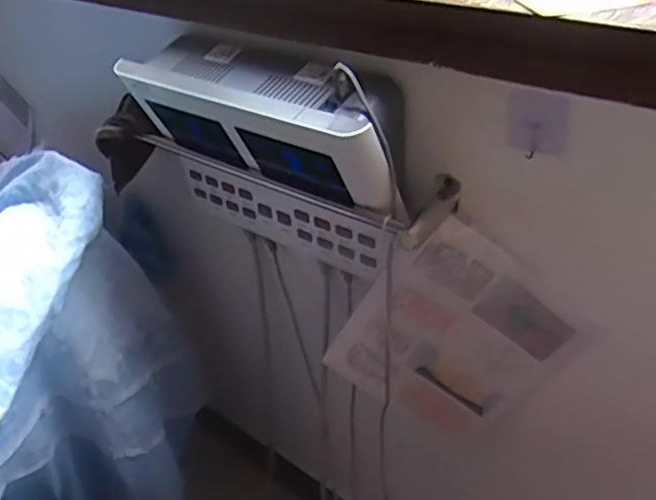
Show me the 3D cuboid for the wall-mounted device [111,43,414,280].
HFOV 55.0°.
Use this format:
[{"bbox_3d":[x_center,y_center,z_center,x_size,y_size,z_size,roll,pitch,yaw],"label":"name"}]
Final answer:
[{"bbox_3d":[-0.070,-0.095,0.710,0.346,0.229,0.094,22,43,32],"label":"wall-mounted device"}]

